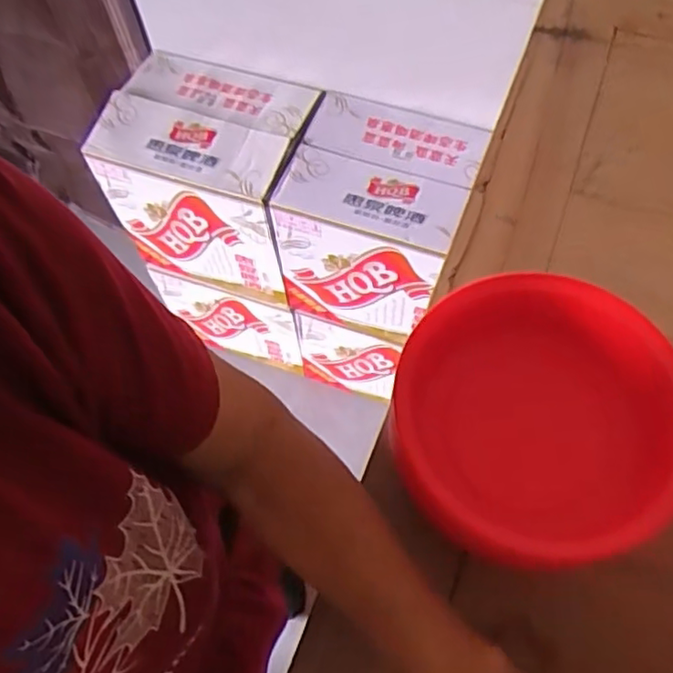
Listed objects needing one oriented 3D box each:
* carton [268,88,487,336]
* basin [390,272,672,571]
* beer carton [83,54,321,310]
[{"bbox_3d":[0.063,-0.185,1.032,0.241,0.277,0.233,19,65,12],"label":"carton"},{"bbox_3d":[0.122,0.051,0.398,0.177,0.063,0.161,-1,63,2],"label":"basin"},{"bbox_3d":[-0.191,-0.265,1.070,0.291,0.269,0.232,19,65,11],"label":"beer carton"}]

